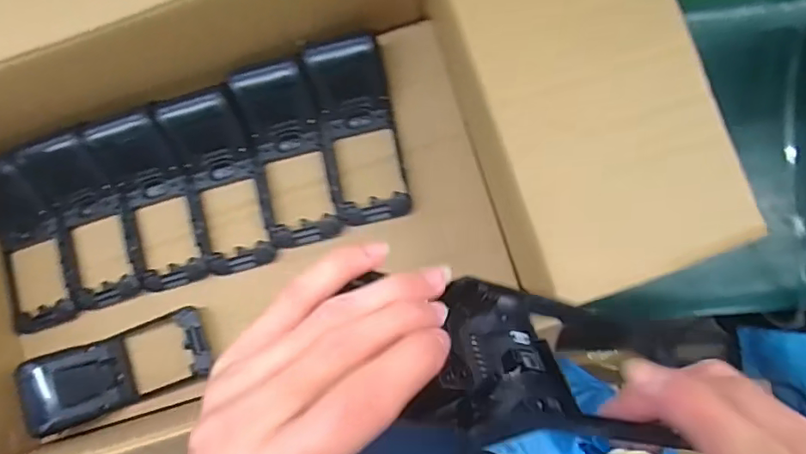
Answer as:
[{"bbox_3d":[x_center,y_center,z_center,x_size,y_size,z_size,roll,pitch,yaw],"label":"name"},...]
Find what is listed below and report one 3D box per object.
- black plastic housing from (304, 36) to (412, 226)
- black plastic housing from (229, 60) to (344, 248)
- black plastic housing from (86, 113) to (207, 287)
[{"bbox_3d":[-0.043,-0.091,0.522,0.071,0.045,0.173,-11,94,5],"label":"black plastic housing"},{"bbox_3d":[-0.113,-0.065,0.530,0.073,0.038,0.165,-13,94,4],"label":"black plastic housing"},{"bbox_3d":[-0.258,-0.020,0.530,0.079,0.059,0.163,-16,81,4],"label":"black plastic housing"}]

